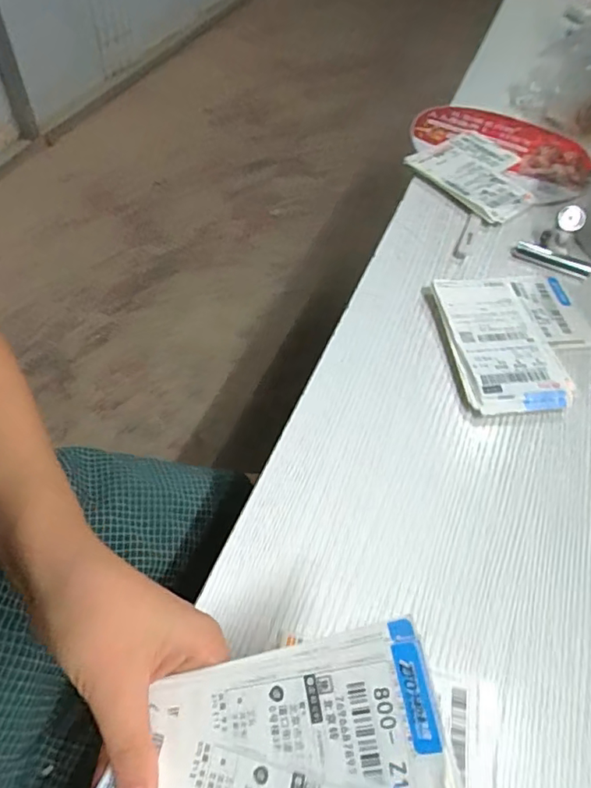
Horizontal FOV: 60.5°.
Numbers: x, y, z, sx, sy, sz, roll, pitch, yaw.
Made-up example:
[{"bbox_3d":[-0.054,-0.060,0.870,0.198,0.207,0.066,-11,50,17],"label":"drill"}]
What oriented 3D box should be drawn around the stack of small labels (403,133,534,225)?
[{"bbox_3d":[0.223,-0.263,0.600,0.142,0.010,0.137,-35,65,-25],"label":"stack of small labels"}]

